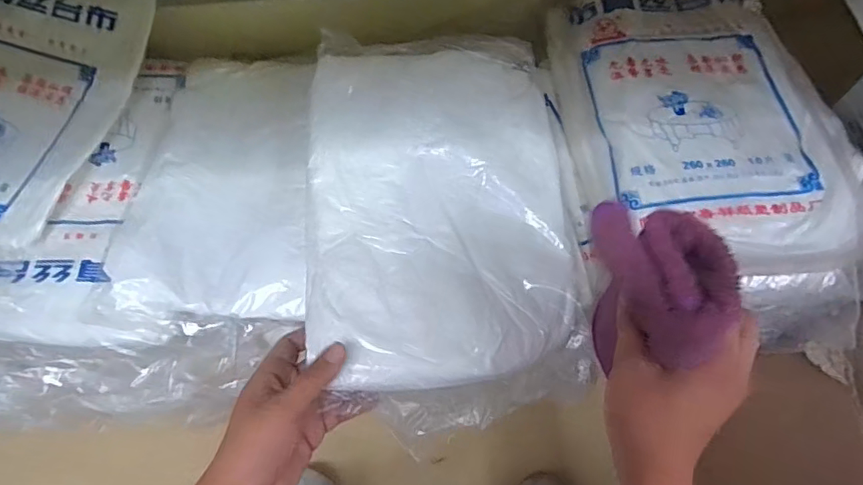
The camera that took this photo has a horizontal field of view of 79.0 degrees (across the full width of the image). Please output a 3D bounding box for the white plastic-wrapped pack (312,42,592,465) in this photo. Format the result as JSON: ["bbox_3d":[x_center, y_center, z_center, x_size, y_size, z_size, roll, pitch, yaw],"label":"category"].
[{"bbox_3d":[0.010,-0.025,0.488,0.247,0.070,0.350,-4,65,0],"label":"white plastic-wrapped pack"}]

